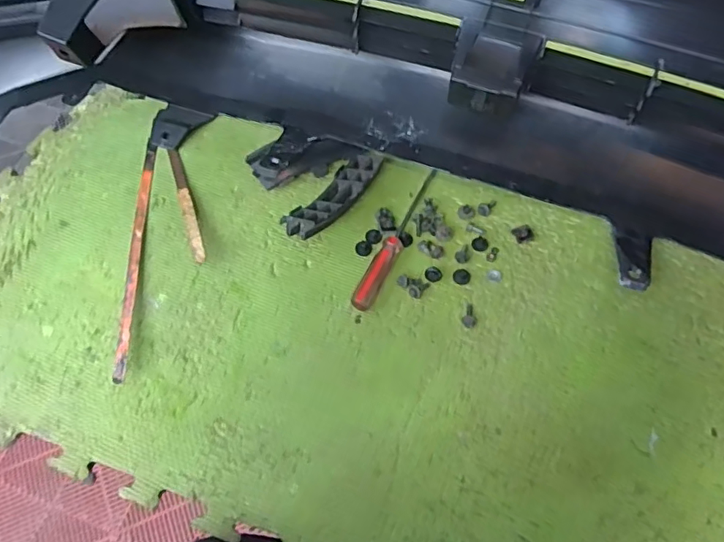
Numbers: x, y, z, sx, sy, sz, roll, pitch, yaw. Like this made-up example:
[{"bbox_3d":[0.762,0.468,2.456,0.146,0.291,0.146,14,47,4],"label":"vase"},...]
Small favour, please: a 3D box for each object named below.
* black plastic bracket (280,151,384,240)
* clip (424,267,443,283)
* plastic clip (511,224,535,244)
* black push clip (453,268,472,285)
[{"bbox_3d":[-0.030,-0.090,0.630,0.057,0.032,0.155,31,55,13],"label":"black plastic bracket"},{"bbox_3d":[0.081,0.003,0.604,0.018,0.007,0.019,-35,69,-16],"label":"clip"},{"bbox_3d":[0.188,-0.044,0.620,0.022,0.007,0.021,-22,66,-11],"label":"plastic clip"},{"bbox_3d":[0.113,0.007,0.604,0.020,0.004,0.019,0,64,0],"label":"black push clip"}]

